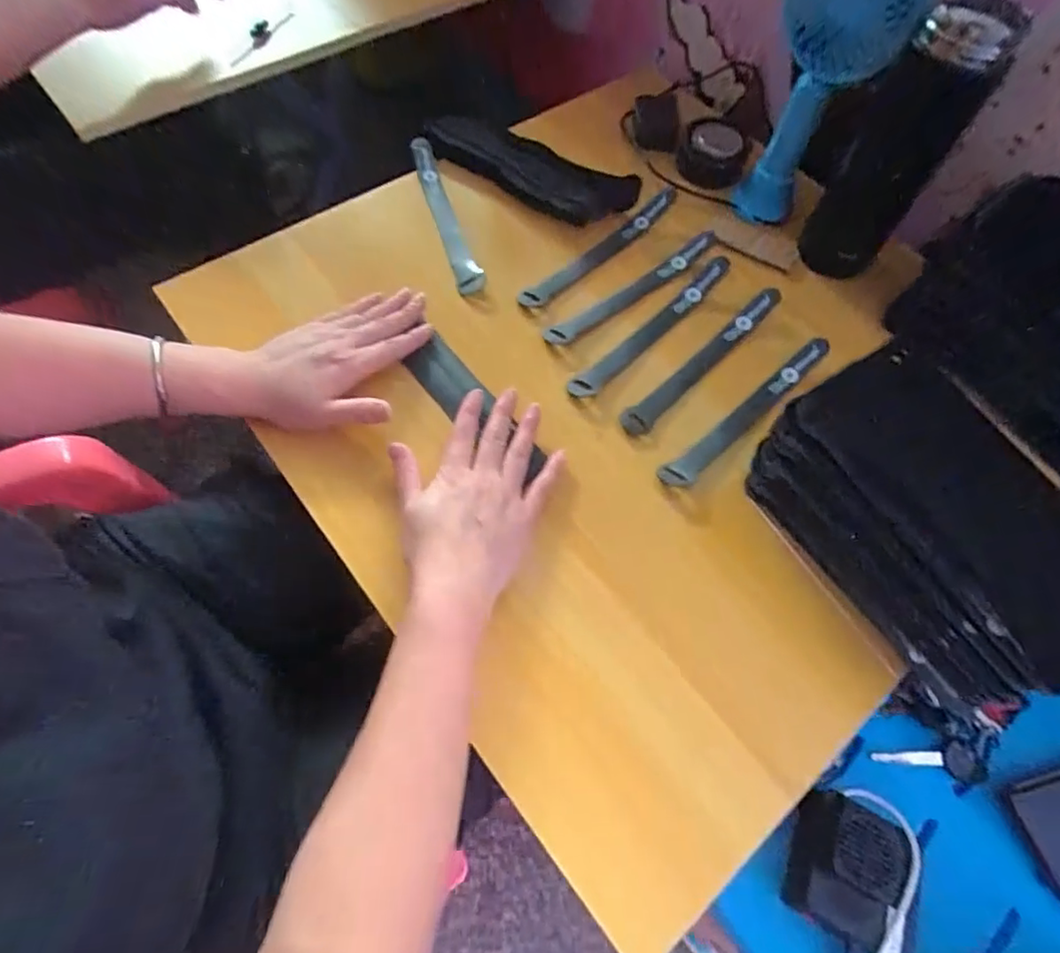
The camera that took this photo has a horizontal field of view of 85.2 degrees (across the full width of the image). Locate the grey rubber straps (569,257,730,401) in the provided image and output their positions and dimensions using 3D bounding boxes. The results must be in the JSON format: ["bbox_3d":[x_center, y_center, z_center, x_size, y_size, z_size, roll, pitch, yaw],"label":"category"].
[{"bbox_3d":[0.103,-0.125,0.479,0.191,0.015,0.019,-41,72,-21],"label":"grey rubber straps"}]

